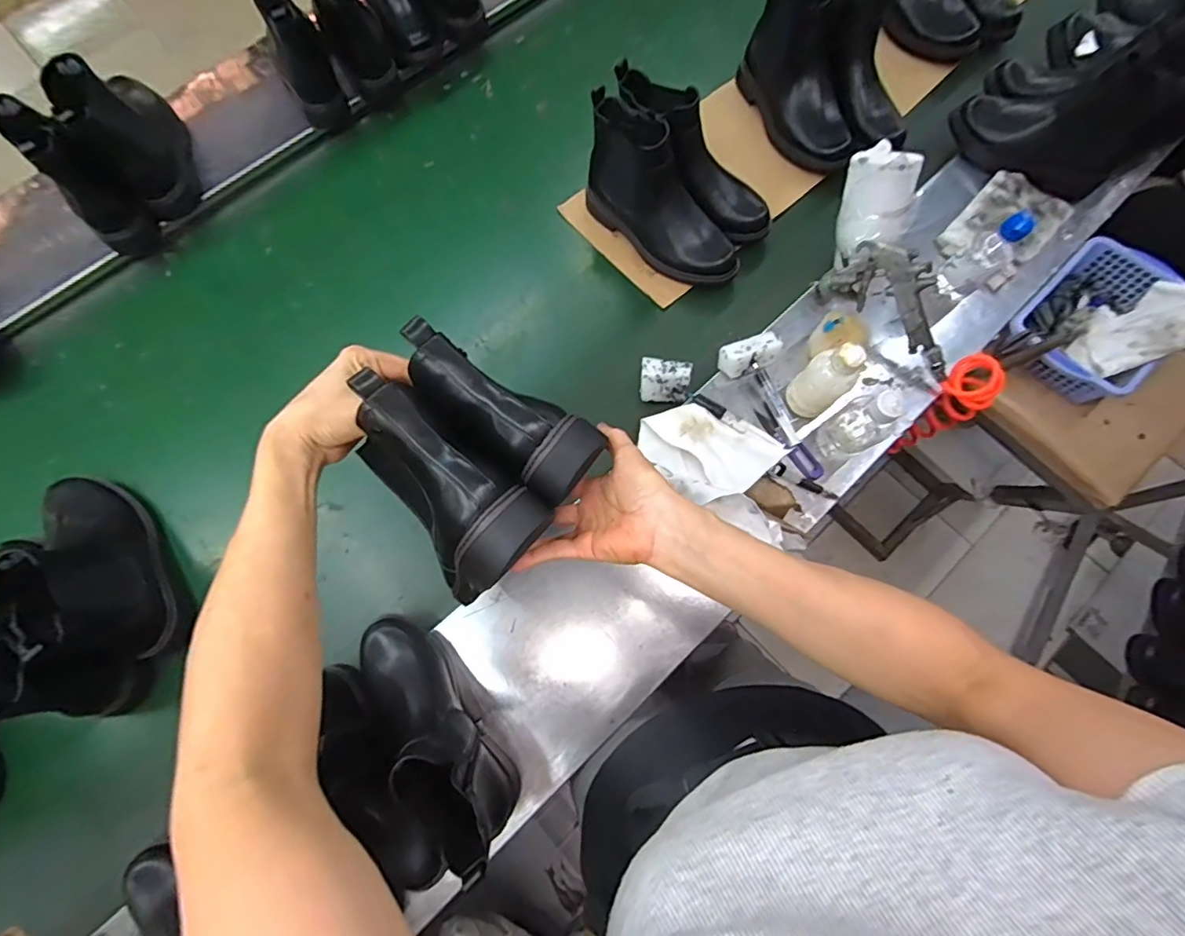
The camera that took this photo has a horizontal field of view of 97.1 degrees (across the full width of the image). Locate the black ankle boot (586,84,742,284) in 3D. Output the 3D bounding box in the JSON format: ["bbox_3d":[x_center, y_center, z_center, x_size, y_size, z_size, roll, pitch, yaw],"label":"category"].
[{"bbox_3d":[0.102,-0.389,0.758,0.268,0.156,0.087,41,78,11],"label":"black ankle boot"}]

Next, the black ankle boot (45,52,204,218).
[{"bbox_3d":[-0.694,-0.517,0.789,0.087,0.195,0.245,-31,76,-8],"label":"black ankle boot"}]

